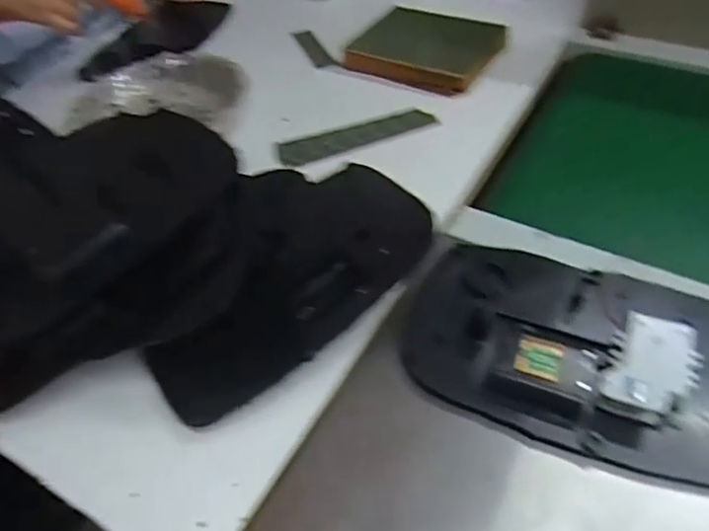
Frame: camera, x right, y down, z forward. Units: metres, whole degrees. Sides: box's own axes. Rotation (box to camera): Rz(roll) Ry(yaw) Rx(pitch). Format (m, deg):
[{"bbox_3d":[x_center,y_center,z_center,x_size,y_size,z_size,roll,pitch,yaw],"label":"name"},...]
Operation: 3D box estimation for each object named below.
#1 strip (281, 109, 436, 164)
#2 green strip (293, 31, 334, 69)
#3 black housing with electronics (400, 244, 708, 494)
[{"bbox_3d":[0.000,-0.136,0.601,0.158,0.007,0.051,-21,45,-12],"label":"strip"},{"bbox_3d":[-0.052,-0.276,0.738,0.024,0.007,0.092,-22,51,-9],"label":"green strip"},{"bbox_3d":[0.149,0.050,0.389,0.236,0.036,0.149,17,50,20],"label":"black housing with electronics"}]

